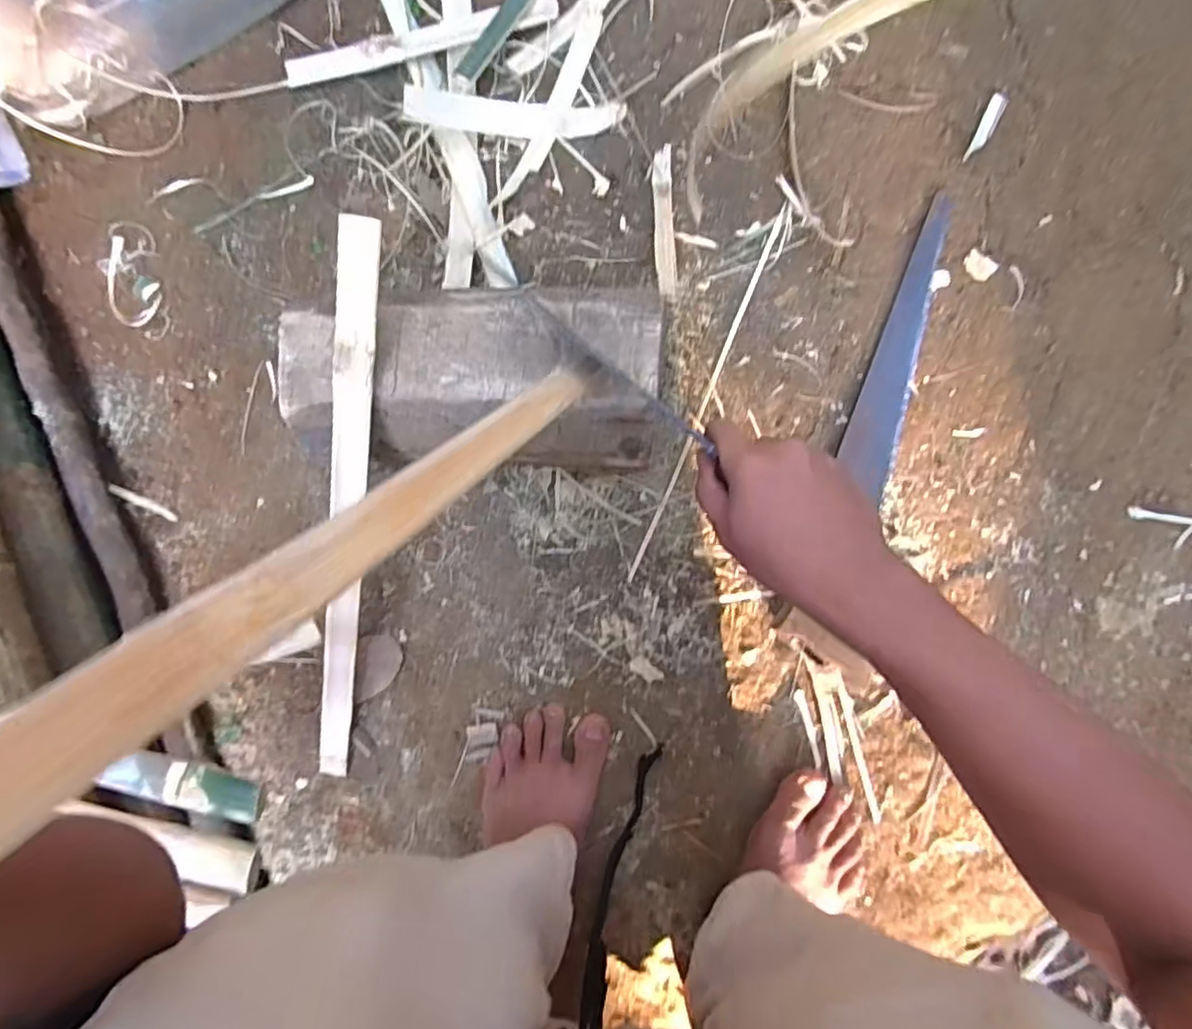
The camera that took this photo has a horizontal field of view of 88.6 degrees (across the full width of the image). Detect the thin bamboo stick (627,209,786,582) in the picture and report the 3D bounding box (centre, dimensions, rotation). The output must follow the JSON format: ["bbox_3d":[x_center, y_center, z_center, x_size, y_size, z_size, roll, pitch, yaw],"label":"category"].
[{"bbox_3d":[0.101,-0.105,0.555,0.009,0.005,0.355,23,92,3],"label":"thin bamboo stick"}]

